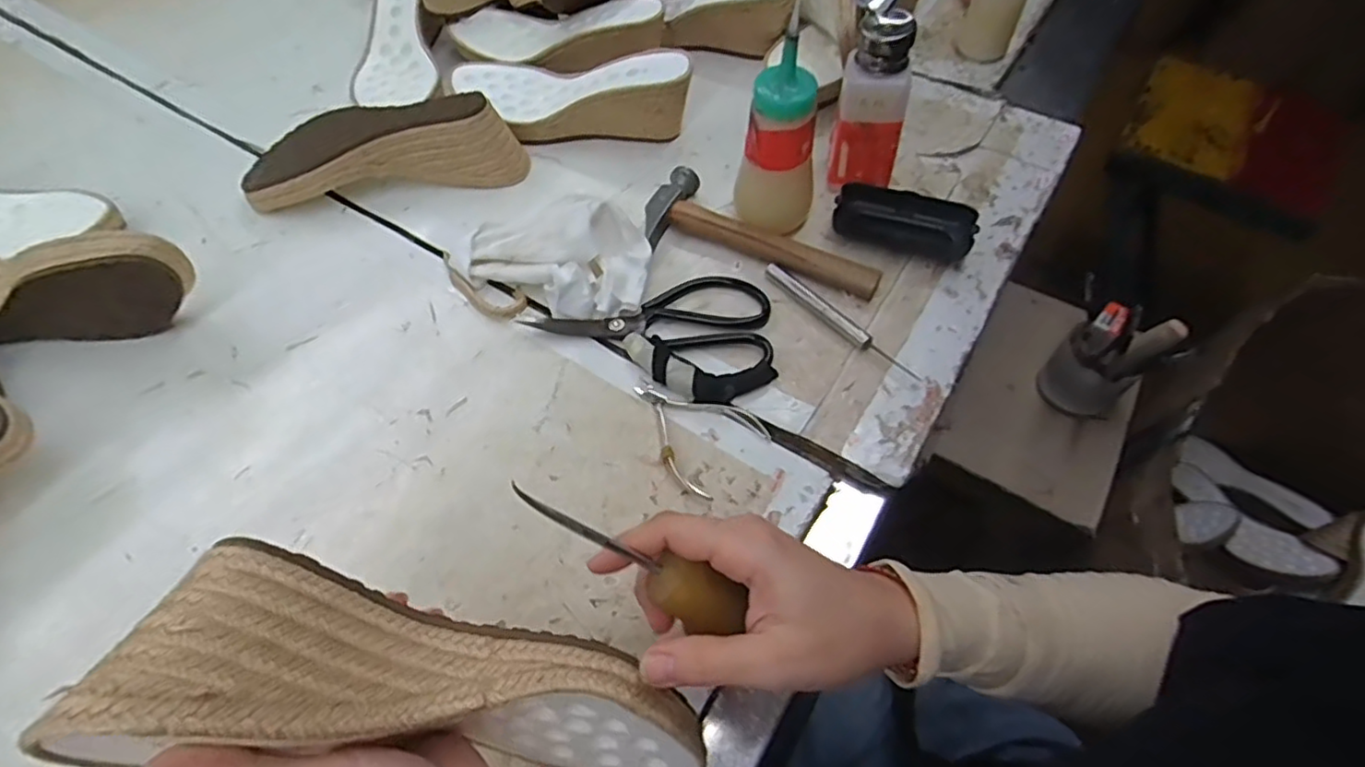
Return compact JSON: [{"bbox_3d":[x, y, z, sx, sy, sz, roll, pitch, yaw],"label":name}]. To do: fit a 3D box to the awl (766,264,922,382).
[{"bbox_3d":[0.120,-0.049,0.494,0.144,0.012,0.014,40,65,23],"label":"awl"}]

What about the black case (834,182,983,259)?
[{"bbox_3d":[0.184,-0.134,0.537,0.109,0.032,0.050,19,59,12],"label":"black case"}]

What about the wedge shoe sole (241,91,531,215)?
[{"bbox_3d":[-0.265,-0.213,0.574,0.233,0.066,0.078,-9,57,-5],"label":"wedge shoe sole"}]

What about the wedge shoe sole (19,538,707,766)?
[{"bbox_3d":[-0.095,0.127,0.264,0.231,0.076,0.065,31,50,-32],"label":"wedge shoe sole"}]

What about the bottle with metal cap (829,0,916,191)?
[{"bbox_3d":[0.148,-0.233,0.511,0.042,0.145,0.070,-8,57,-5],"label":"bottle with metal cap"}]

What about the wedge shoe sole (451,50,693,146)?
[{"bbox_3d":[-0.109,-0.275,0.604,0.233,0.075,0.079,11,57,7],"label":"wedge shoe sole"}]

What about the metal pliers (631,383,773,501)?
[{"bbox_3d":[0.004,0.029,0.453,0.095,0.009,0.073,38,65,22],"label":"metal pliers"}]

